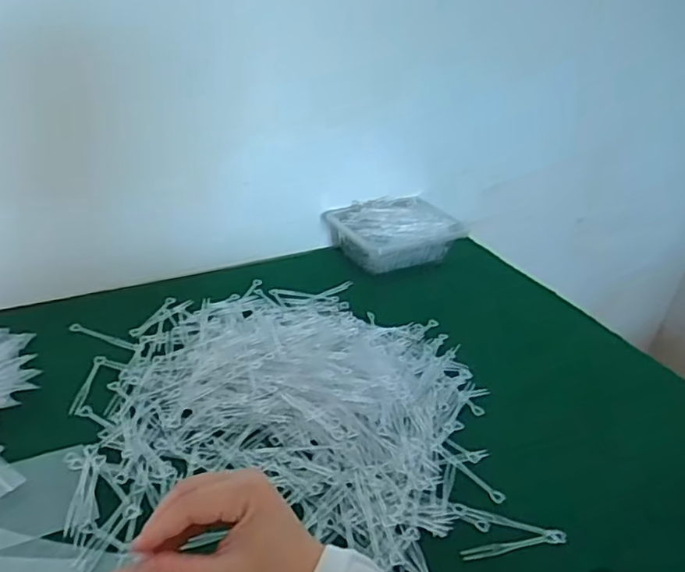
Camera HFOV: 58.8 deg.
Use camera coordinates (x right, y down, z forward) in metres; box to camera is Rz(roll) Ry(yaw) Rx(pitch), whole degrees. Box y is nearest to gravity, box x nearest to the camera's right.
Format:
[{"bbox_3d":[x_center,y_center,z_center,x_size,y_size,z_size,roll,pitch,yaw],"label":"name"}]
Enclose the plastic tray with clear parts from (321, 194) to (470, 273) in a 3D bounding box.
[{"bbox_3d":[0.079,-0.079,0.885,0.173,0.055,0.129,-13,37,-26],"label":"plastic tray with clear parts"}]

